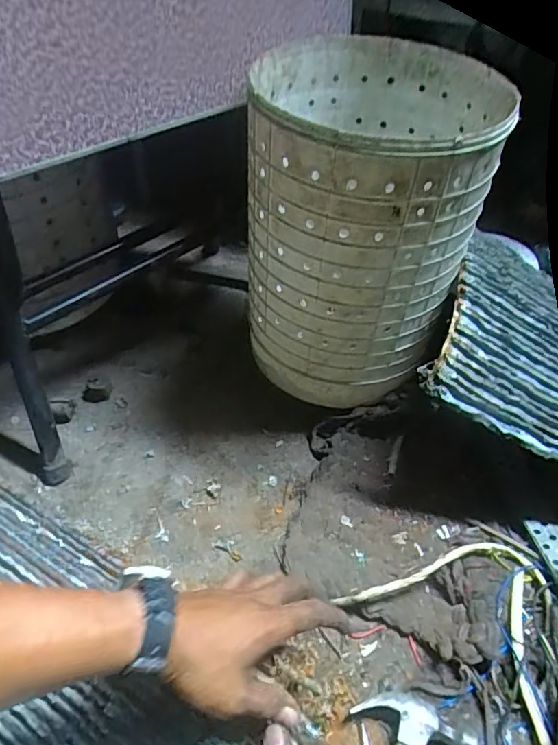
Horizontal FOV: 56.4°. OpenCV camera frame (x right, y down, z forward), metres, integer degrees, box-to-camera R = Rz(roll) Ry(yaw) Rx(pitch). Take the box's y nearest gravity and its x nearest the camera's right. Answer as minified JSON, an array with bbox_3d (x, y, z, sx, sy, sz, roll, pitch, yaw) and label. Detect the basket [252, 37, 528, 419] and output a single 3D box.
[{"bbox_3d":[0.083,-0.164,0.608,0.223,0.321,0.255,7,48,3],"label":"basket"}]

